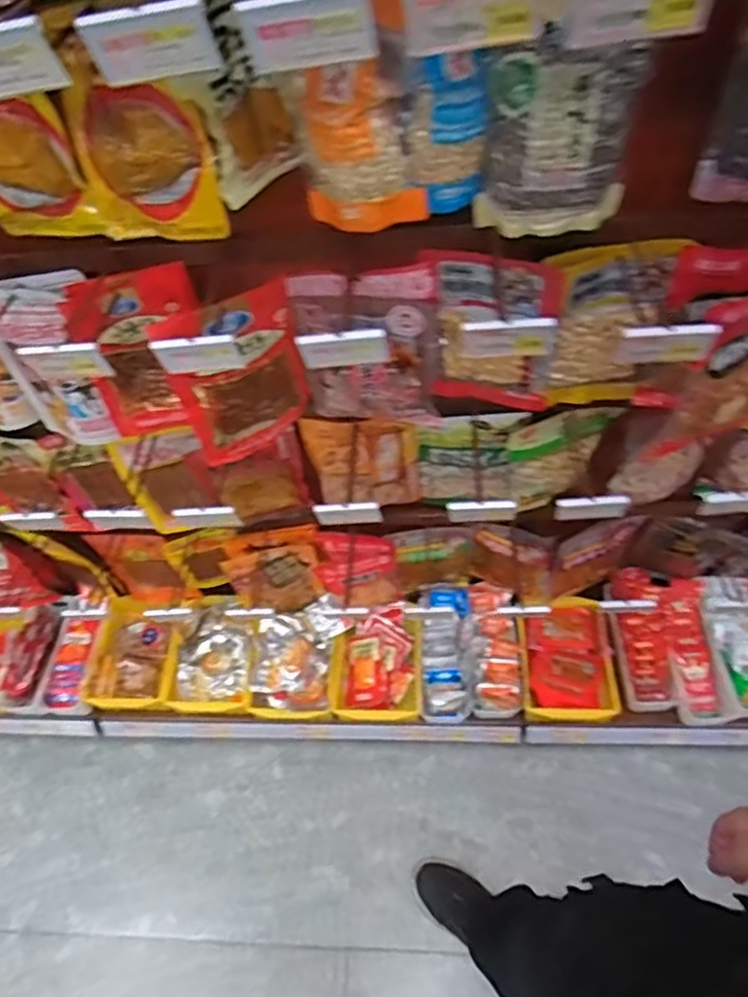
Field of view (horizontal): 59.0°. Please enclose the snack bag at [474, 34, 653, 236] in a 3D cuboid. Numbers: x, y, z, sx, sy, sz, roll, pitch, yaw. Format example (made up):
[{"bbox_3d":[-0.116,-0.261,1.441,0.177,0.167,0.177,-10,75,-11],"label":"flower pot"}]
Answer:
[{"bbox_3d":[0.182,-0.347,0.655,0.146,0.183,0.031,-4,55,4],"label":"snack bag"}]

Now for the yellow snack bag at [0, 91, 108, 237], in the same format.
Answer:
[{"bbox_3d":[-0.364,-0.354,0.657,0.124,0.209,0.022,-4,55,4],"label":"yellow snack bag"}]

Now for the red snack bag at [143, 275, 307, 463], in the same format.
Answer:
[{"bbox_3d":[-0.164,-0.153,0.830,0.165,0.256,0.031,-32,58,-15],"label":"red snack bag"}]

